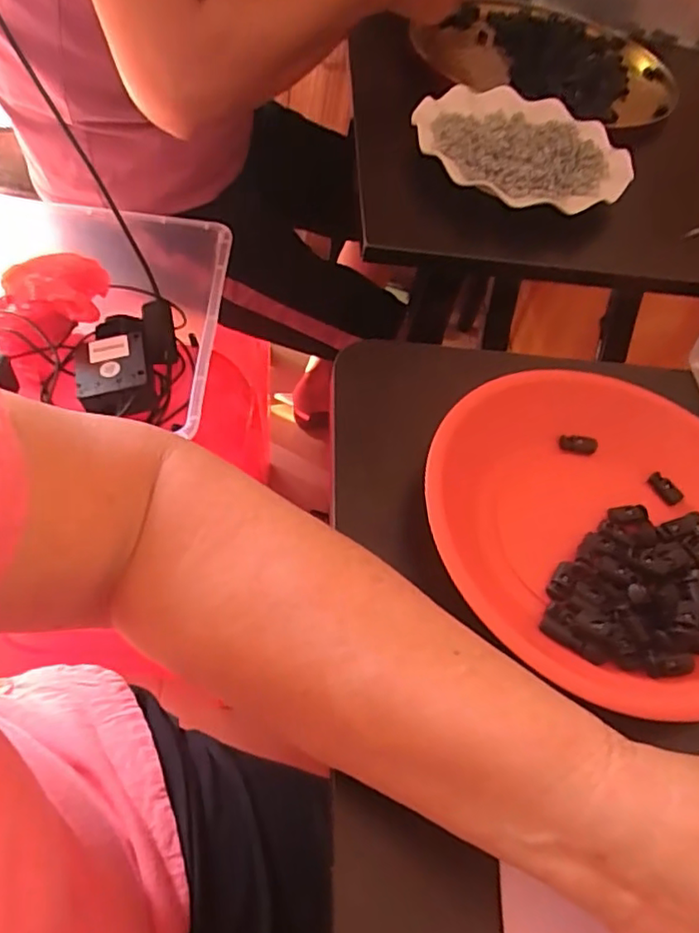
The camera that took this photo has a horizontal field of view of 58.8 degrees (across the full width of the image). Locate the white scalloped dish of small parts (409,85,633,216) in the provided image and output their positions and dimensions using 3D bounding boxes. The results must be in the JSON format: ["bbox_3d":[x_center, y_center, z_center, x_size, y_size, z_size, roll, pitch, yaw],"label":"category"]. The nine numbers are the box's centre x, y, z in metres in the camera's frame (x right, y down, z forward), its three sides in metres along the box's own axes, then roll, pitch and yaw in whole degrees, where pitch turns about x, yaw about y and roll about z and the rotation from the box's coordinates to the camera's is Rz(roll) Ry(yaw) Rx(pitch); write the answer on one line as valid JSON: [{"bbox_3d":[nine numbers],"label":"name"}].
[{"bbox_3d":[0.146,-0.278,0.539,0.173,0.030,0.180,5,54,-7],"label":"white scalloped dish of small parts"}]

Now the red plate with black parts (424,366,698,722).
[{"bbox_3d":[0.137,0.025,0.332,0.181,0.043,0.190,5,54,-7],"label":"red plate with black parts"}]

